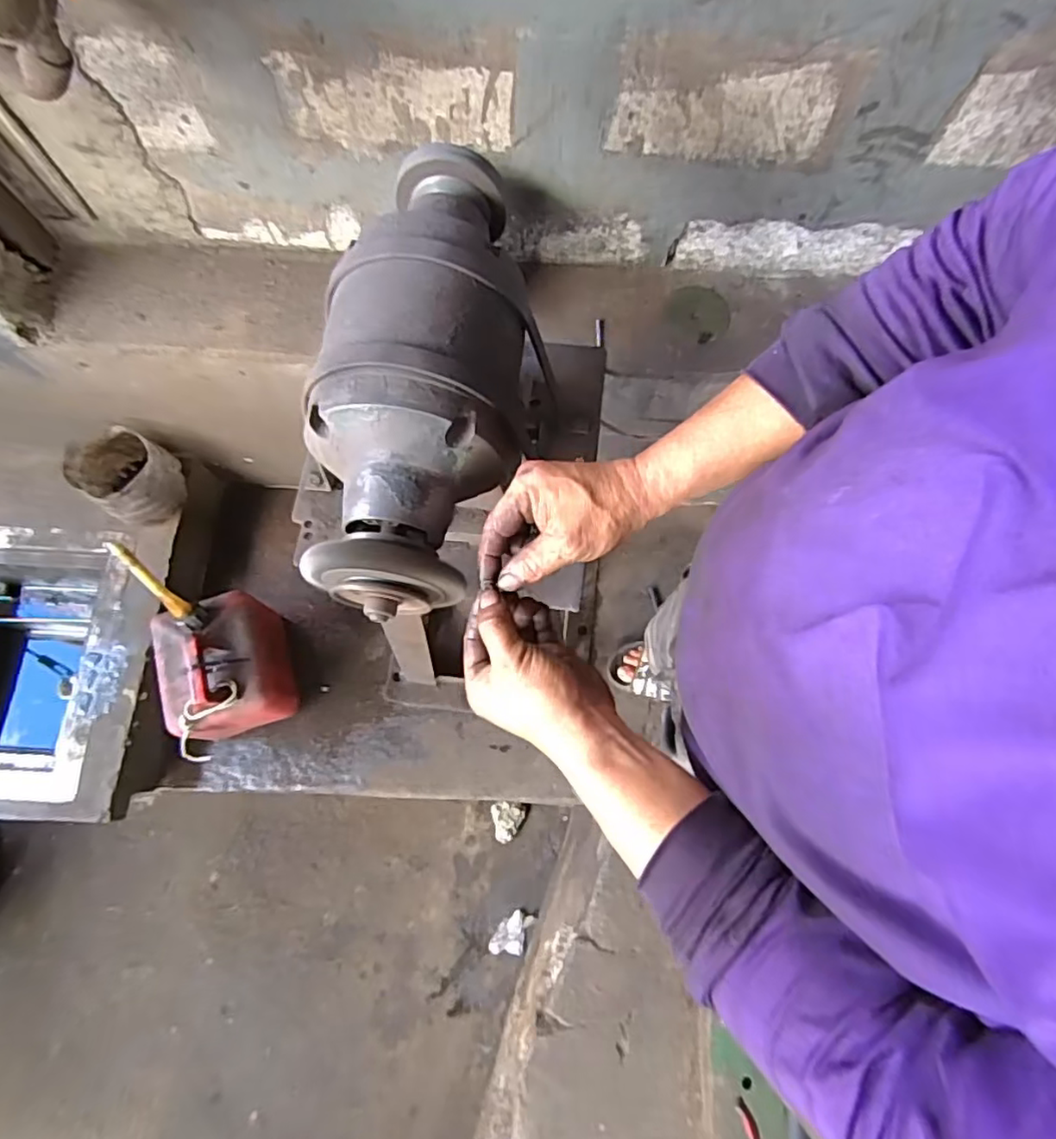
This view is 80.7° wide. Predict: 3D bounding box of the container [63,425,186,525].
[{"bbox_3d":[-0.800,-0.187,1.260,0.185,0.138,0.160,34,75,10],"label":"container"}]

